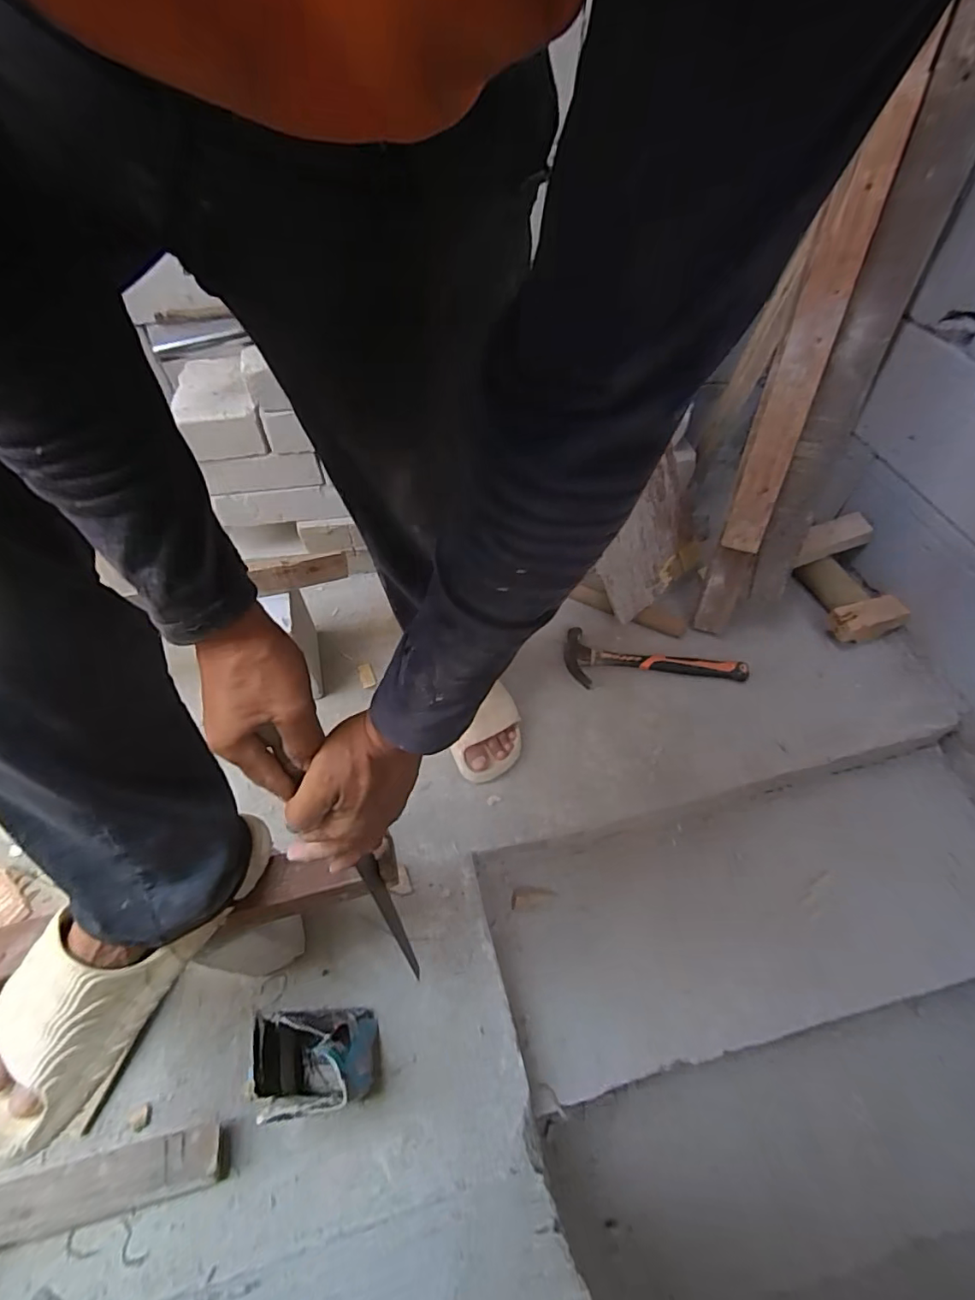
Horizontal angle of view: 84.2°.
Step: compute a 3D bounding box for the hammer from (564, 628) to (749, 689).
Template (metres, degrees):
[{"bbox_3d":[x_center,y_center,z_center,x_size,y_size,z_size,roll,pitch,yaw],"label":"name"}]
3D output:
[{"bbox_3d":[0.308,0.024,1.000,0.327,0.029,0.120,8,54,5],"label":"hammer"}]

